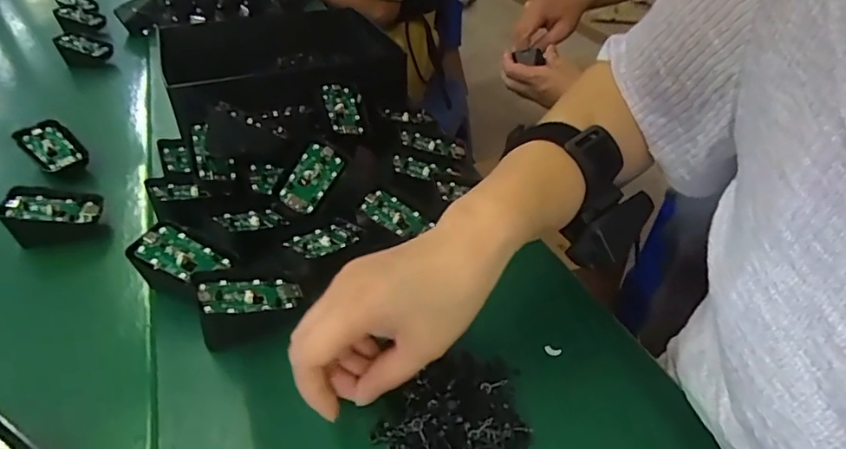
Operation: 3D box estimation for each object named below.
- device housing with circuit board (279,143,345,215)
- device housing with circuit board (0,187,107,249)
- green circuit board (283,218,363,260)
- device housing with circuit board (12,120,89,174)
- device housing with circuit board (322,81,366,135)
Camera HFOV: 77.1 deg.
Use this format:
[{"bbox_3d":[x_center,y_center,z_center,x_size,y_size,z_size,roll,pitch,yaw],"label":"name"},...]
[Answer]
[{"bbox_3d":[-0.095,-0.038,0.449,0.034,0.007,0.064,35,62,-11],"label":"device housing with circuit board"},{"bbox_3d":[-0.309,-0.007,0.448,0.065,0.042,0.041,-12,39,-13],"label":"device housing with circuit board"},{"bbox_3d":[-0.073,0.011,0.400,0.034,0.008,0.064,25,29,26],"label":"green circuit board"},{"bbox_3d":[-0.363,-0.076,0.521,0.065,0.012,0.043,41,56,8],"label":"device housing with circuit board"},{"bbox_3d":[-0.075,-0.110,0.502,0.035,0.005,0.061,-5,62,-31],"label":"device housing with circuit board"}]

